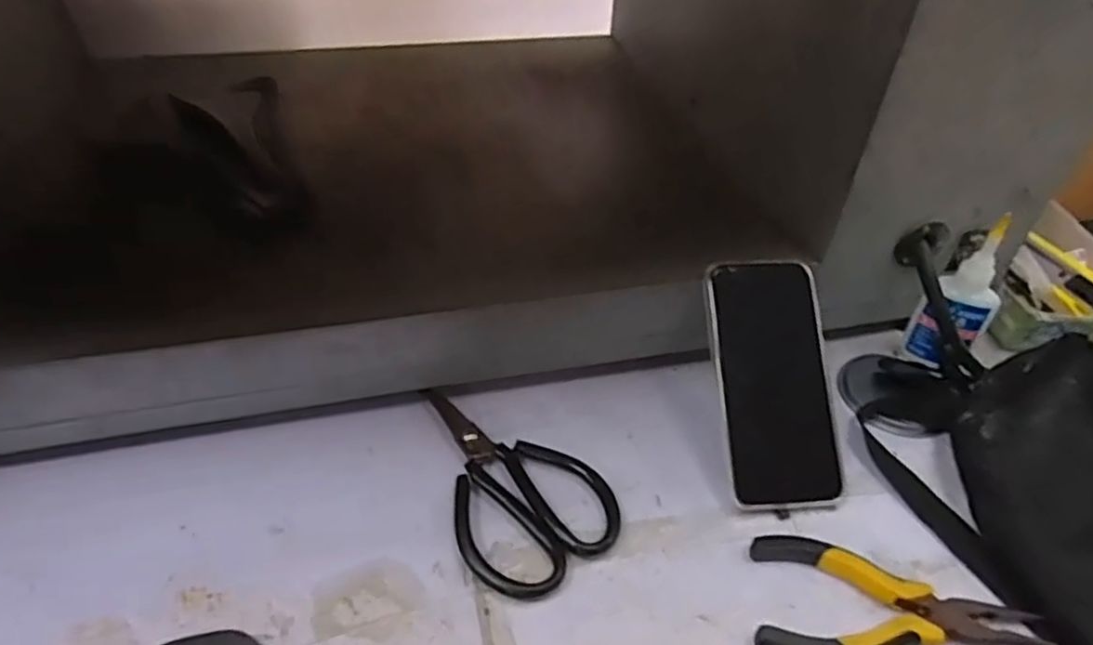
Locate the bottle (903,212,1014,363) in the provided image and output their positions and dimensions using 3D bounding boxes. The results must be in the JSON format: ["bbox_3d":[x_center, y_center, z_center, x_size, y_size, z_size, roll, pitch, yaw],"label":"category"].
[{"bbox_3d":[0.303,-0.016,0.481,0.044,0.128,0.024,29,47,27],"label":"bottle"}]

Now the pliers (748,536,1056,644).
[{"bbox_3d":[0.194,0.163,0.361,0.151,0.020,0.069,10,41,8],"label":"pliers"}]

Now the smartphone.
[{"bbox_3d":[0.151,0.038,0.437,0.076,0.012,0.164,-2,75,-6],"label":"smartphone"}]

